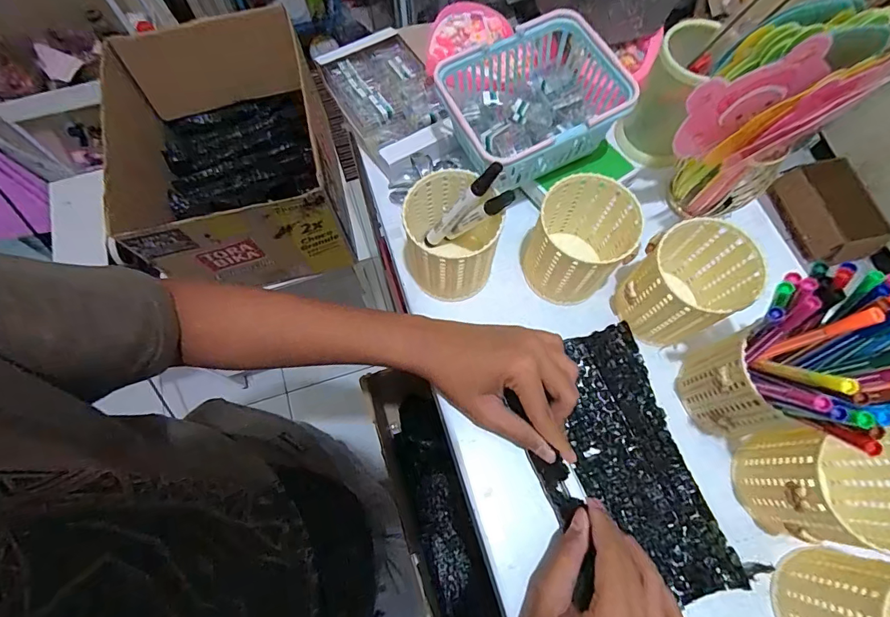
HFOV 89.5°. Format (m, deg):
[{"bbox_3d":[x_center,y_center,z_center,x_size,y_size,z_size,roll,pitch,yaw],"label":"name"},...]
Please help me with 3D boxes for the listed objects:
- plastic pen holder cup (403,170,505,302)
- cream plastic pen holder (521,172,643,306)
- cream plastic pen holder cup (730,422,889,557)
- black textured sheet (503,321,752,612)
[{"bbox_3d":[0.006,-0.061,0.418,0.078,0.104,0.083,0,69,0],"label":"plastic pen holder cup"},{"bbox_3d":[0.124,-0.059,0.417,0.080,0.100,0.084,0,69,0],"label":"cream plastic pen holder"},{"bbox_3d":[0.291,0.135,0.345,0.086,0.095,0.077,8,70,3],"label":"cream plastic pen holder cup"},{"bbox_3d":[0.144,0.129,0.386,0.126,0.027,0.221,-14,70,-5],"label":"black textured sheet"}]

